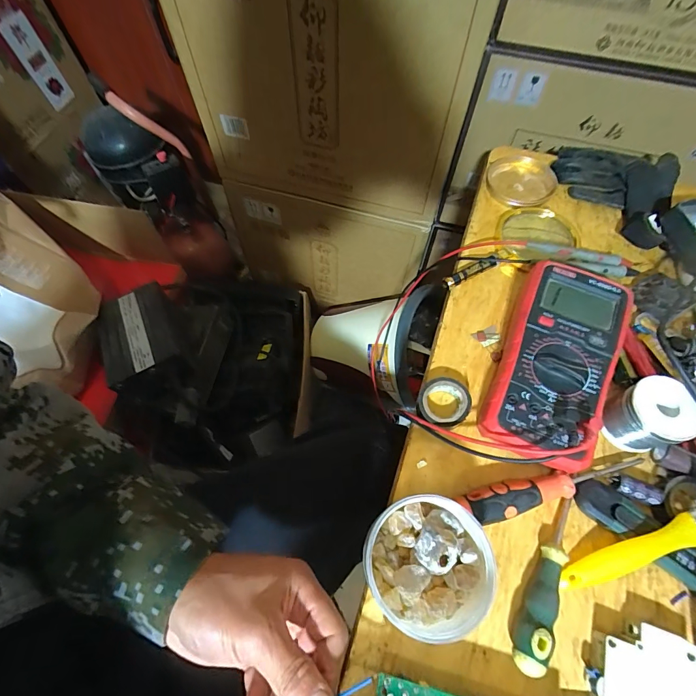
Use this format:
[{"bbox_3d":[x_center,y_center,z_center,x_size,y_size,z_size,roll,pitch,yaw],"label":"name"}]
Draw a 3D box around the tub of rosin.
[{"bbox_3d":[0.054,0.151,0.263,0.082,0.053,0.081,0,64,0],"label":"tub of rosin"}]

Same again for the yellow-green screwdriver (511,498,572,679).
[{"bbox_3d":[0.150,0.172,0.278,0.022,0.024,0.122,31,68,14],"label":"yellow-green screwdriver"}]

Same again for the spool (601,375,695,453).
[{"bbox_3d":[0.258,0.059,0.323,0.051,0.053,0.052,-5,64,-3],"label":"spool"}]

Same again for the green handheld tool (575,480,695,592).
[{"bbox_3d":[0.257,0.162,0.288,0.163,0.017,0.031,37,69,16],"label":"green handheld tool"}]

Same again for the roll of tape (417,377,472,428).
[{"bbox_3d":[0.086,0.051,0.341,0.047,0.018,0.043,0,64,0],"label":"roll of tape"}]

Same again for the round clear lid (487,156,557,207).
[{"bbox_3d":[0.224,-0.216,0.480,0.082,0.010,0.078,0,64,0],"label":"round clear lid"}]

